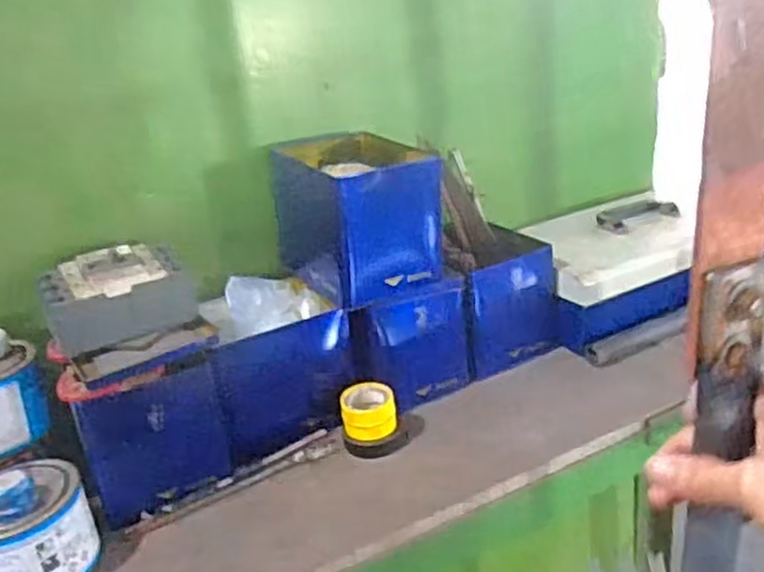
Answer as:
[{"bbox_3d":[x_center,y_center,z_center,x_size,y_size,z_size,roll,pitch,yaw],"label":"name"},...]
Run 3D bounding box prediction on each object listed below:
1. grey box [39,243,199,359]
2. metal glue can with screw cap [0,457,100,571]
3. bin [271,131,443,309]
[{"bbox_3d":[-0.257,0.008,0.727,0.134,0.071,0.075,-20,25,-27],"label":"grey box"},{"bbox_3d":[-0.313,0.210,0.657,0.107,0.097,0.094,-16,24,-19],"label":"metal glue can with screw cap"},{"bbox_3d":[-0.033,-0.080,0.833,0.140,0.144,0.164,-19,25,-26],"label":"bin"}]

